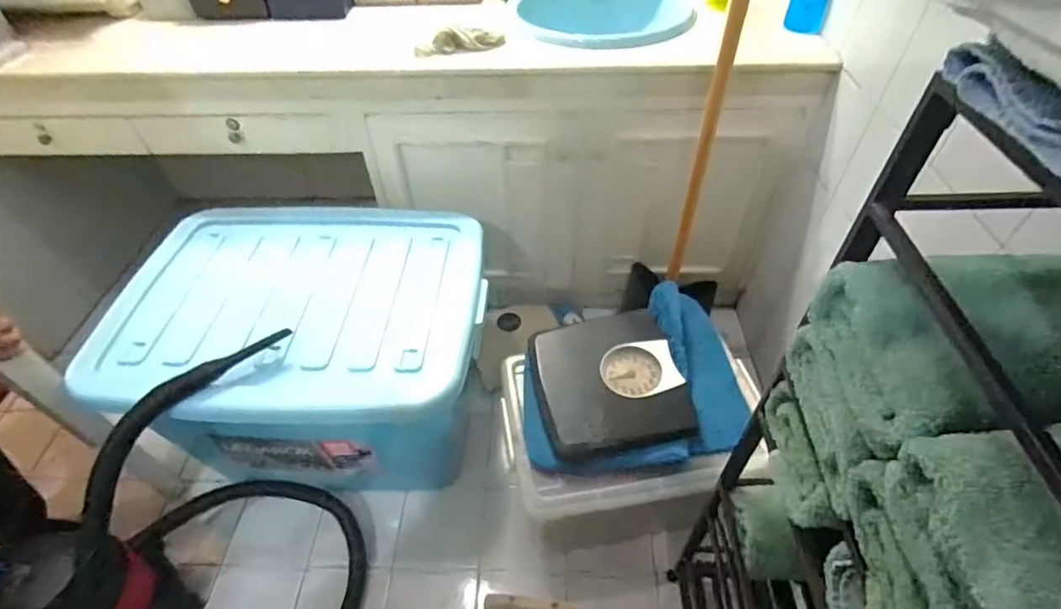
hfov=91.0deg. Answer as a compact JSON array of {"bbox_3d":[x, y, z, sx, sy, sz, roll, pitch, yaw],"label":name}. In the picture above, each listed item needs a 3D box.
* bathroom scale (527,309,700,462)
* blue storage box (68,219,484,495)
[{"bbox_3d":[0.163,0.166,1.110,0.311,0.066,0.315,-9,47,-7],"label":"bathroom scale"},{"bbox_3d":[-0.492,0.146,1.287,0.780,0.517,0.604,1,47,2],"label":"blue storage box"}]

